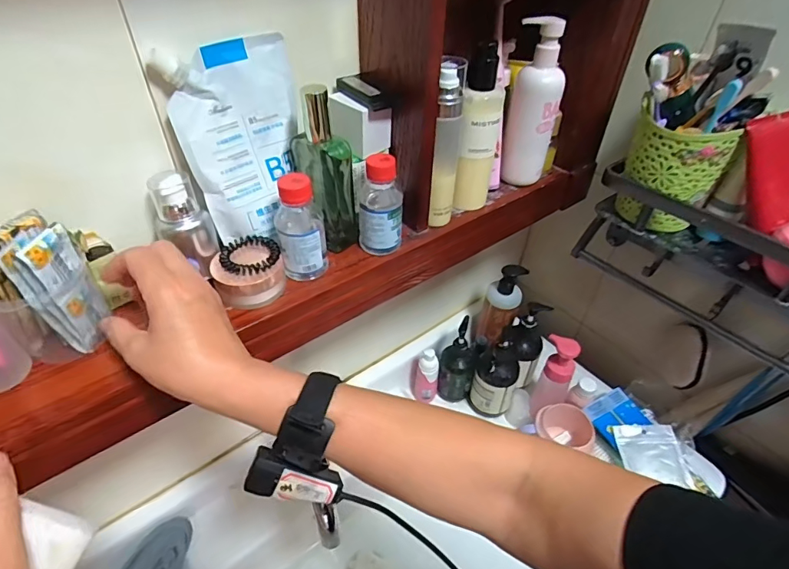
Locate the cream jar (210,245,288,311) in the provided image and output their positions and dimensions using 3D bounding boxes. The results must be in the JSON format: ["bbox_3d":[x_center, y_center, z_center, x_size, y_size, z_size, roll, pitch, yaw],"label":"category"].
[{"bbox_3d":[-0.137,-0.010,0.422,0.055,0.039,0.062,24,47,24],"label":"cream jar"}]

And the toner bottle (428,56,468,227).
[{"bbox_3d":[0.054,-0.138,0.461,0.031,0.168,0.030,5,42,5],"label":"toner bottle"}]

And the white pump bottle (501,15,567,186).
[{"bbox_3d":[0.168,-0.214,0.535,0.060,0.177,0.054,12,43,12],"label":"white pump bottle"}]

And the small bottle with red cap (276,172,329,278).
[{"bbox_3d":[-0.090,-0.052,0.425,0.044,0.105,0.048,-8,43,-10],"label":"small bottle with red cap"}]

